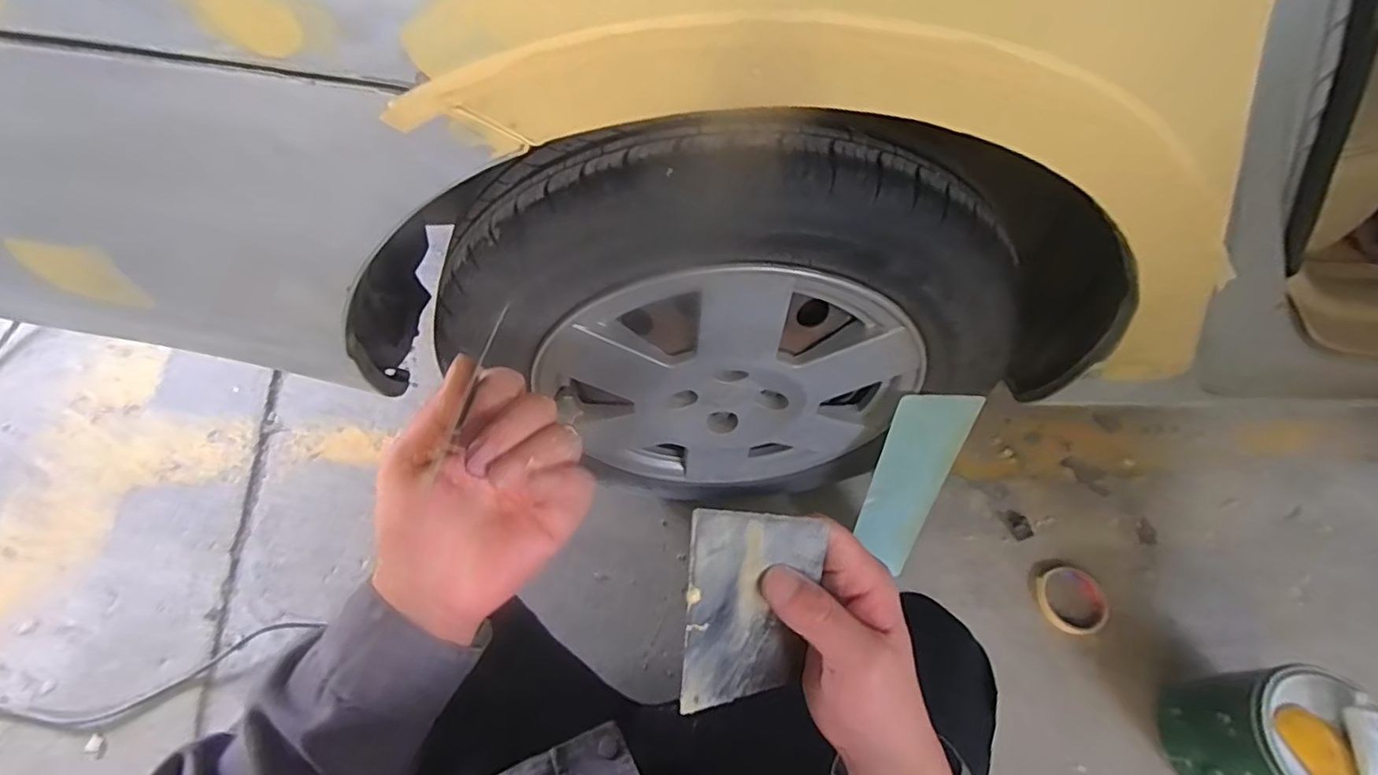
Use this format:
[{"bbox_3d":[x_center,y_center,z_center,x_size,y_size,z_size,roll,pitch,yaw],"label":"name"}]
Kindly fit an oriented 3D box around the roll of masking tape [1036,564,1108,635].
[{"bbox_3d":[0.537,0.296,0.844,0.092,0.025,0.091,2,60,-3],"label":"roll of masking tape"}]

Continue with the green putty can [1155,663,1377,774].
[{"bbox_3d":[0.684,0.414,0.689,0.154,0.186,0.154,2,60,-3],"label":"green putty can"}]

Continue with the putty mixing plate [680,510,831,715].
[{"bbox_3d":[0.032,0.115,0.311,0.070,0.129,0.004,-5,26,-19],"label":"putty mixing plate"}]

